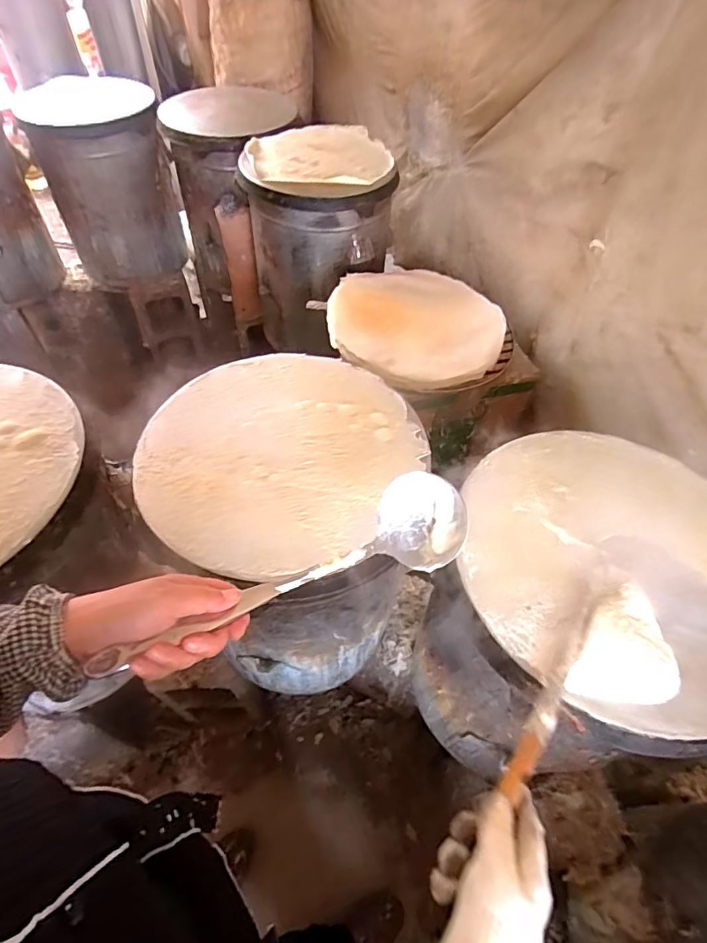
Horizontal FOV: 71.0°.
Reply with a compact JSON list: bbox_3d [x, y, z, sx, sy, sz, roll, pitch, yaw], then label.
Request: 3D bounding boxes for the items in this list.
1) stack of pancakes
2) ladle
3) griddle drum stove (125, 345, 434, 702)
[{"bbox_3d":[0.139,-0.332,1.088,0.384,0.056,0.389,21,55,14],"label":"stack of pancakes"},{"bbox_3d":[-0.046,0.089,0.433,0.328,0.066,0.085,-18,55,-26],"label":"ladle"},{"bbox_3d":[-0.099,0.108,0.846,0.360,0.459,0.376,1,53,-1],"label":"griddle drum stove"}]

